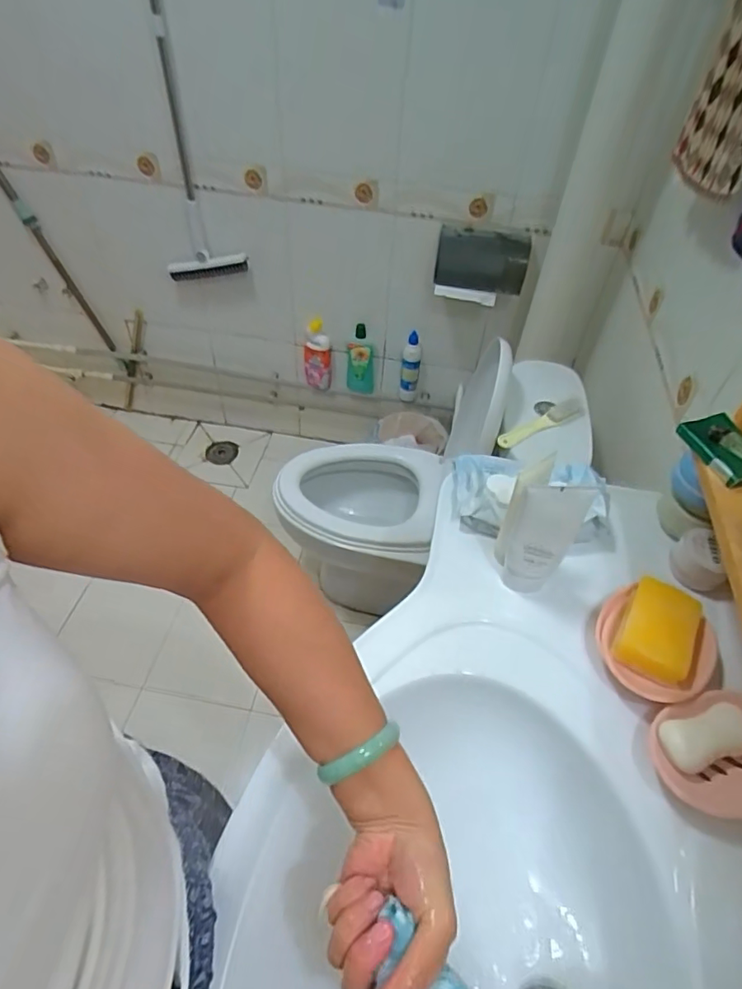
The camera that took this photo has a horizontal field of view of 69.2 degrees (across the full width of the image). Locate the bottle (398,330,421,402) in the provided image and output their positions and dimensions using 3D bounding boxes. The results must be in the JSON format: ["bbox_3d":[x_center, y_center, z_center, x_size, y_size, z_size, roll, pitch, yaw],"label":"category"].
[{"bbox_3d":[0.127,-0.403,1.721,0.056,0.248,0.039,10,50,5],"label":"bottle"}]

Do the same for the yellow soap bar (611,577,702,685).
[{"bbox_3d":[0.318,0.148,0.592,0.071,0.029,0.106,28,53,19],"label":"yellow soap bar"}]

